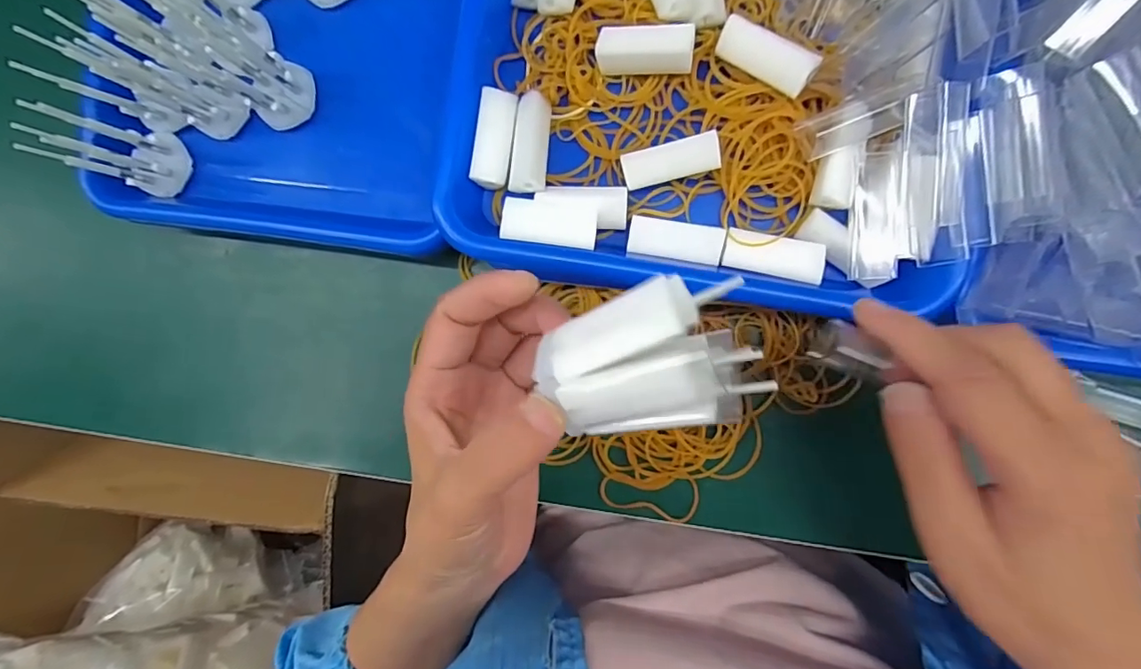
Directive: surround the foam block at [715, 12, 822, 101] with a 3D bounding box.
[{"bbox_3d":[0.090,-0.128,0.234,0.046,0.013,0.016,37,95,8],"label":"foam block"}]

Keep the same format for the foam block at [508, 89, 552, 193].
[{"bbox_3d":[-0.019,-0.093,0.252,0.017,0.019,0.048,2,89,9],"label":"foam block"}]

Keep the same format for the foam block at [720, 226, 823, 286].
[{"bbox_3d":[0.096,-0.038,0.241,0.045,0.007,0.019,14,91,9],"label":"foam block"}]

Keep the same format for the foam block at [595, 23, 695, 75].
[{"bbox_3d":[0.036,-0.137,0.246,0.045,0.012,0.020,5,90,9],"label":"foam block"}]

